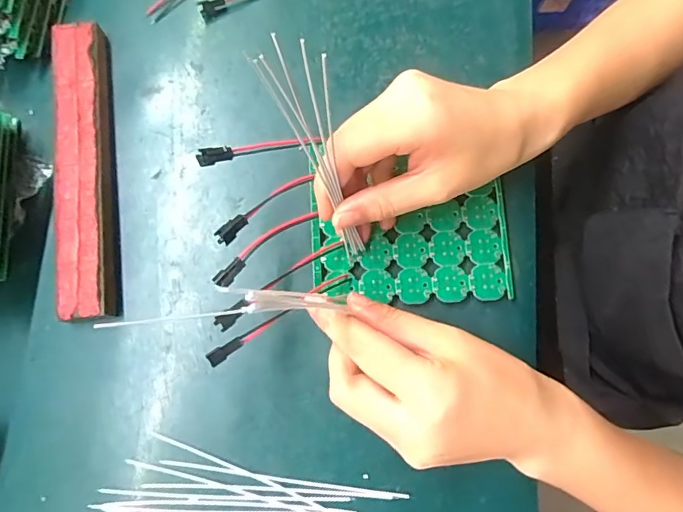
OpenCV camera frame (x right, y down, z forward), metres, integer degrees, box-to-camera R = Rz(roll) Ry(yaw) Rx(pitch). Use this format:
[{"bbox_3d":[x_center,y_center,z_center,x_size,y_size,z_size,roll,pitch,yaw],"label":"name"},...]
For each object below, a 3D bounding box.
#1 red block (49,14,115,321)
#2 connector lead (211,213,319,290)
[{"bbox_3d":[-0.164,-0.057,0.312,0.032,0.017,0.194,-7,79,-1],"label":"red block"},{"bbox_3d":[-0.040,-0.007,0.268,0.071,0.007,0.010,-39,81,-27],"label":"connector lead"}]

